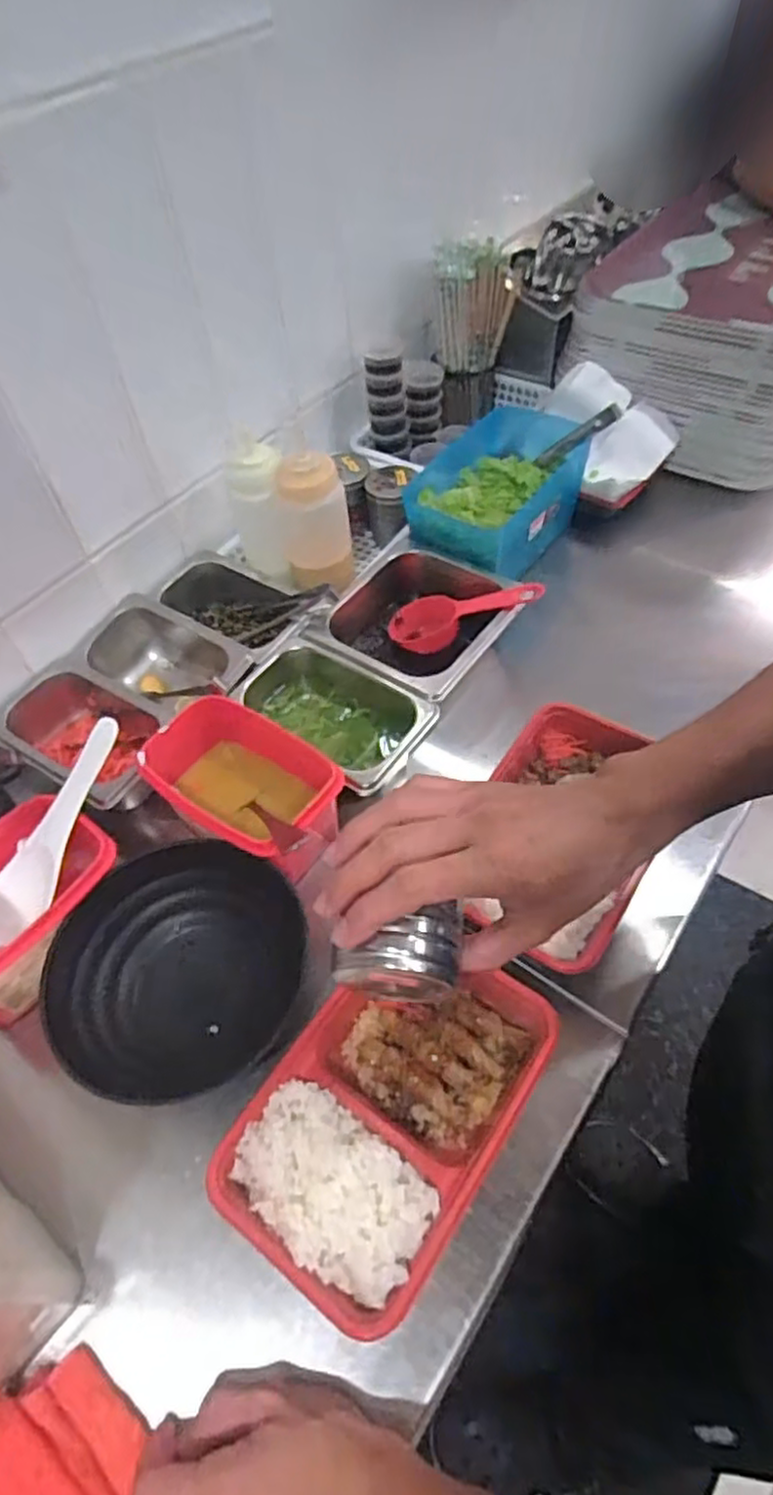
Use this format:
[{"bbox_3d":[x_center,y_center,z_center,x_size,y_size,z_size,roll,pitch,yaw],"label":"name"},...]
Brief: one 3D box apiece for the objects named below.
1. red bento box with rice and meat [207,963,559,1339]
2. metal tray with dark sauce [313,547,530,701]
[{"bbox_3d":[0.003,0.233,0.473,0.144,0.044,0.218,29,60,24],"label":"red bento box with rice and meat"},{"bbox_3d":[0.029,-0.114,0.728,0.169,0.083,0.171,30,60,24],"label":"metal tray with dark sauce"}]

